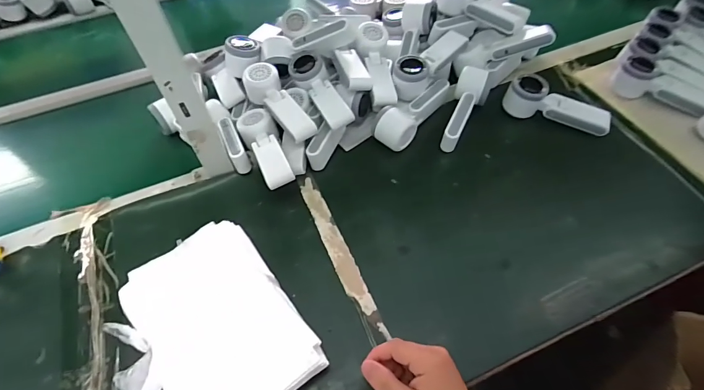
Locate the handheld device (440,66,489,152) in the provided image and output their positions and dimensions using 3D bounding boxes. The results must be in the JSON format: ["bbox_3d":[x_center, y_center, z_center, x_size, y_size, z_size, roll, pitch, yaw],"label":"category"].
[{"bbox_3d":[0.183,-0.141,0.627,0.054,0.045,0.153,21,72,15],"label":"handheld device"}]

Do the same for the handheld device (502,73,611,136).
[{"bbox_3d":[0.332,-0.138,0.623,0.068,0.058,0.158,-39,61,-23],"label":"handheld device"}]

